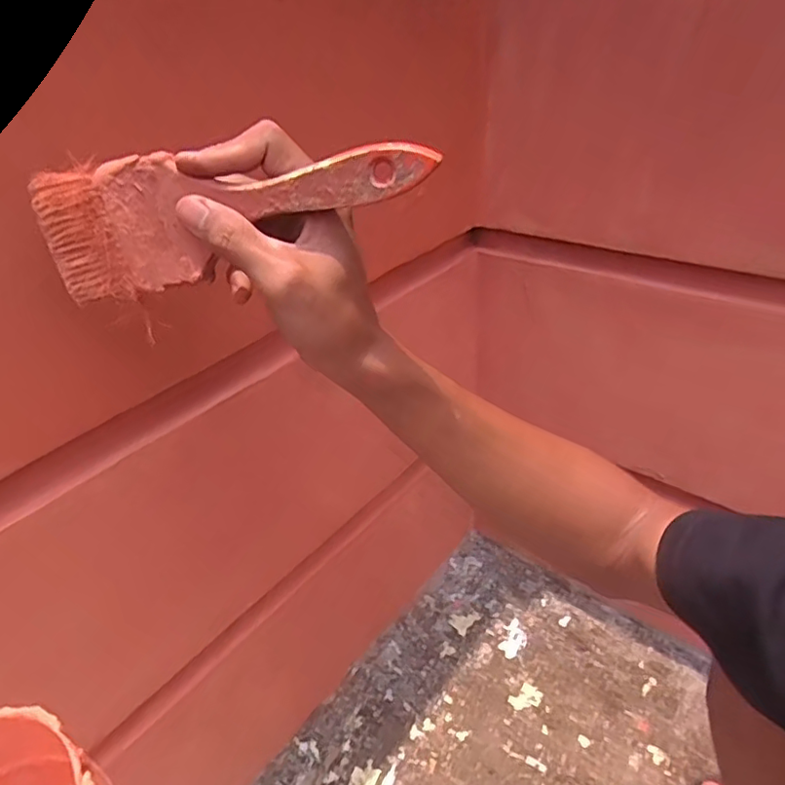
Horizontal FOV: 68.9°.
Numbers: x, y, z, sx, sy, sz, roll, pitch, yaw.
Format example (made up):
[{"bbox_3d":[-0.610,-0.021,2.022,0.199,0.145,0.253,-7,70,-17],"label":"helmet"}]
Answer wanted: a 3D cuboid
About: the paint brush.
[{"bbox_3d":[-0.079,-0.090,0.278,0.196,0.059,0.020,-8,35,9],"label":"paint brush"}]

